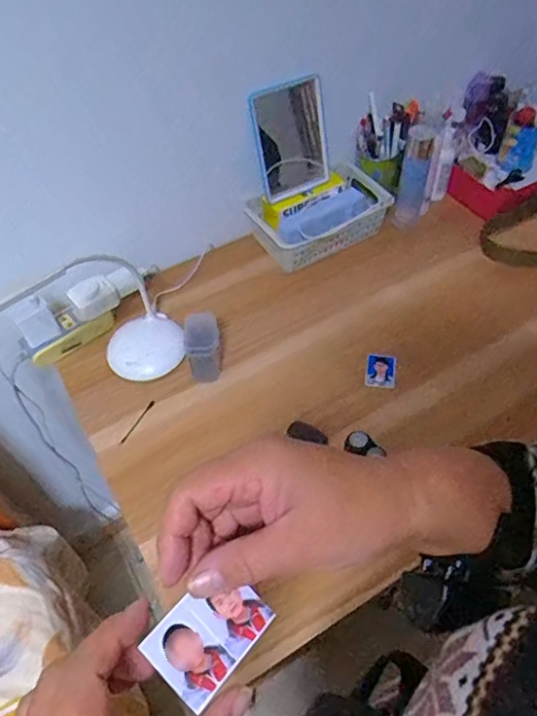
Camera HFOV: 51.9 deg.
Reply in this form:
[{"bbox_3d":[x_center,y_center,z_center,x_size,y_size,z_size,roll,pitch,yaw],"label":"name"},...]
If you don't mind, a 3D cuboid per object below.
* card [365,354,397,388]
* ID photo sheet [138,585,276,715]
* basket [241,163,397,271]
[{"bbox_3d":[0.159,0.018,0.779,0.041,0.008,0.056,4,62,15],"label":"card"},{"bbox_3d":[-0.027,0.126,0.255,0.038,0.004,0.053,43,55,9],"label":"ID photo sheet"},{"bbox_3d":[0.086,-0.239,0.922,0.216,0.070,0.132,-29,53,-15],"label":"basket"}]

